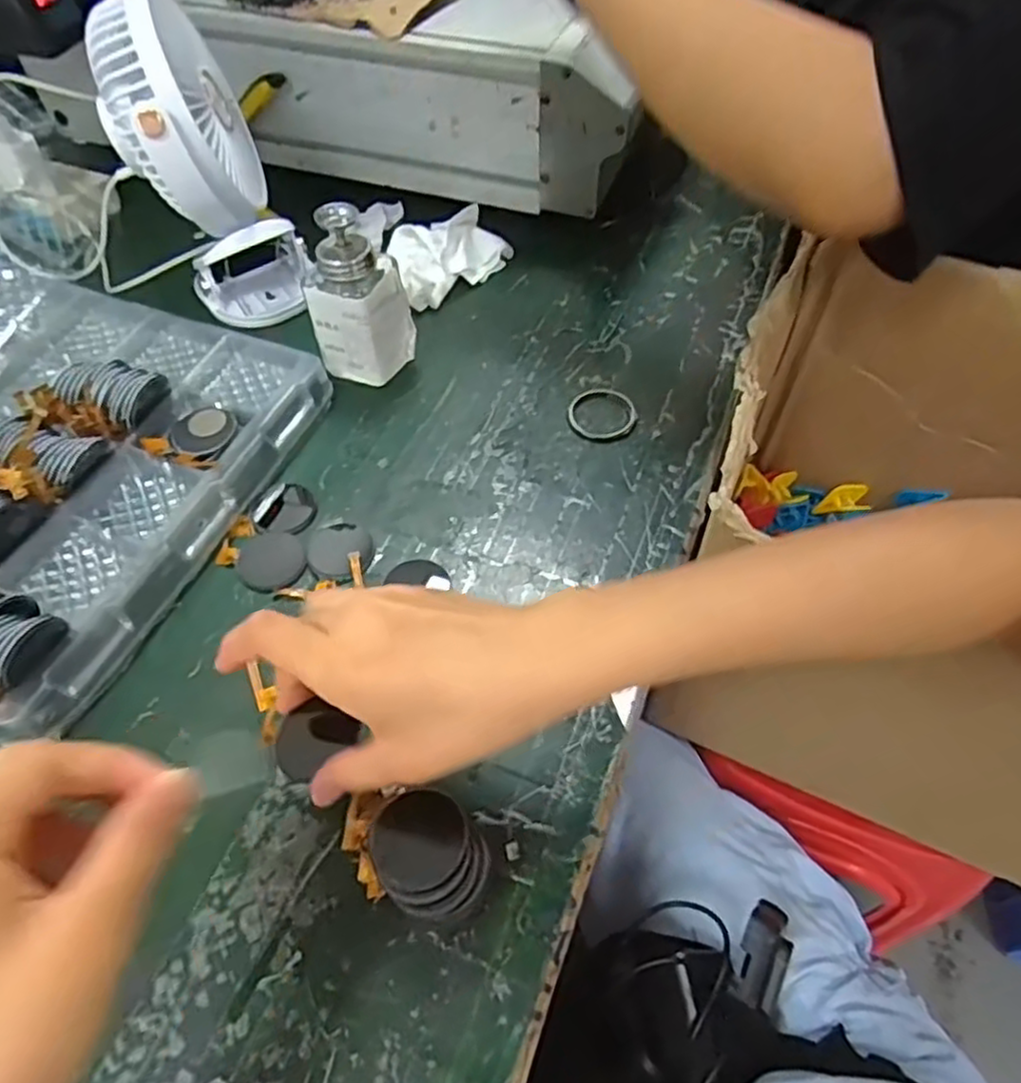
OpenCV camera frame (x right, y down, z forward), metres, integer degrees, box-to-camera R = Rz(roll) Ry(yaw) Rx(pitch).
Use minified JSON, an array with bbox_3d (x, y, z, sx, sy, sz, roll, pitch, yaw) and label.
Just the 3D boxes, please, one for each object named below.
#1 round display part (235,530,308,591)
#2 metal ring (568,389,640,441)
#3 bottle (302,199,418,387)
[{"bbox_3d":[-0.148,0.011,0.444,0.043,0.004,0.040,-1,55,1],"label":"round display part"},{"bbox_3d":[0.065,-0.090,0.509,0.047,0.006,0.047,-22,58,-13],"label":"metal ring"},{"bbox_3d":[-0.106,-0.168,0.502,0.063,0.114,0.050,11,56,9],"label":"bottle"}]

